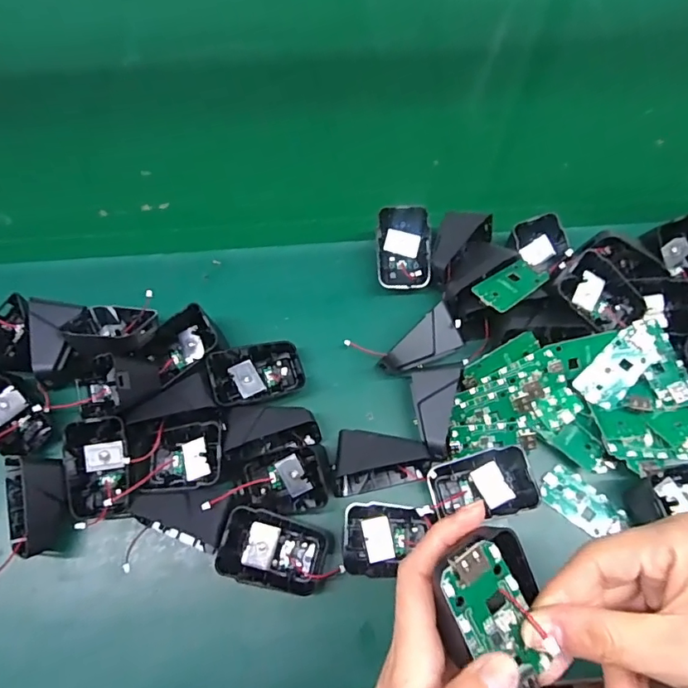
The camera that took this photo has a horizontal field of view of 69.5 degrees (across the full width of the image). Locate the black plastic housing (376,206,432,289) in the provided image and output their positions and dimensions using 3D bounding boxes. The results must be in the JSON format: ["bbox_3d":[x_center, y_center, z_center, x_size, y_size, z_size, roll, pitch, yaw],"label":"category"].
[{"bbox_3d":[0.051,-0.081,0.423,0.044,0.032,0.061,-1,69,2],"label":"black plastic housing"}]

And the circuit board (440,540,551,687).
[{"bbox_3d":[0.061,0.109,0.198,0.030,0.008,0.061,-32,96,-10],"label":"circuit board"}]

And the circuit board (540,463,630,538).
[{"bbox_3d":[0.174,0.116,0.361,0.060,0.004,0.031,37,74,15],"label":"circuit board"}]

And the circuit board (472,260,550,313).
[{"bbox_3d":[0.130,-0.046,0.386,0.057,0.004,0.030,-32,61,-21],"label":"circuit board"}]

